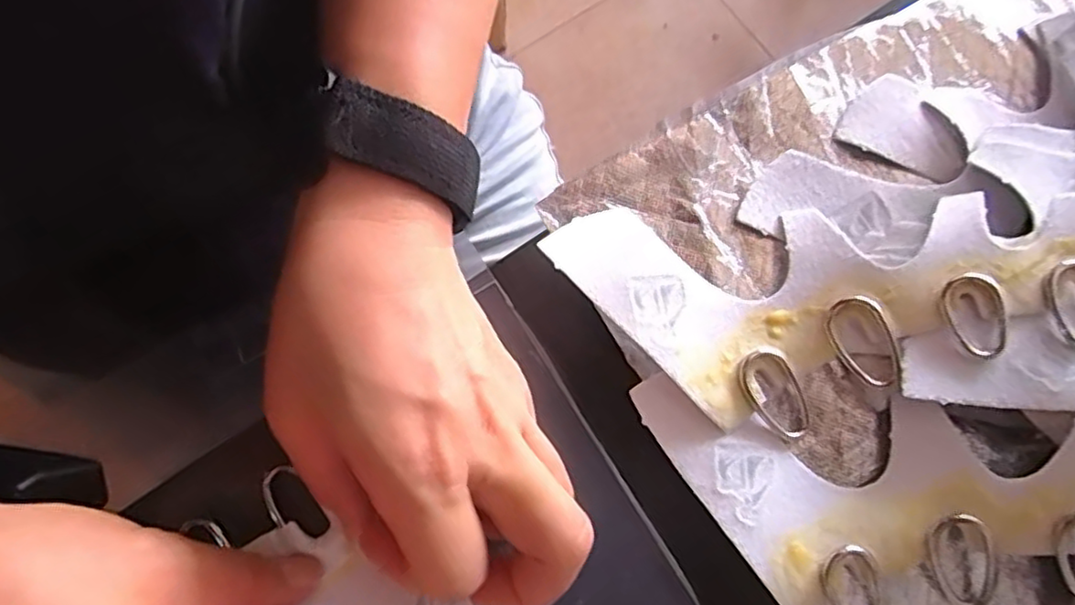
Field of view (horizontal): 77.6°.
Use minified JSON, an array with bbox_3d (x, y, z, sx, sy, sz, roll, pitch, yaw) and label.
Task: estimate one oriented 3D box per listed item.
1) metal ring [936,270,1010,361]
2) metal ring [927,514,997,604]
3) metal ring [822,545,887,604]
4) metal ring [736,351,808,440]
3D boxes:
[{"bbox_3d":[0.150,0.005,0.228,0.019,0.006,0.029,-15,77,-4],"label":"metal ring"},{"bbox_3d":[0.143,0.087,0.225,0.019,0.006,0.035,-10,99,25],"label":"metal ring"},{"bbox_3d":[0.107,0.098,0.222,0.018,0.005,0.032,-19,78,-5],"label":"metal ring"},{"bbox_3d":[0.084,0.032,0.236,0.019,0.004,0.032,-26,78,-6],"label":"metal ring"}]

